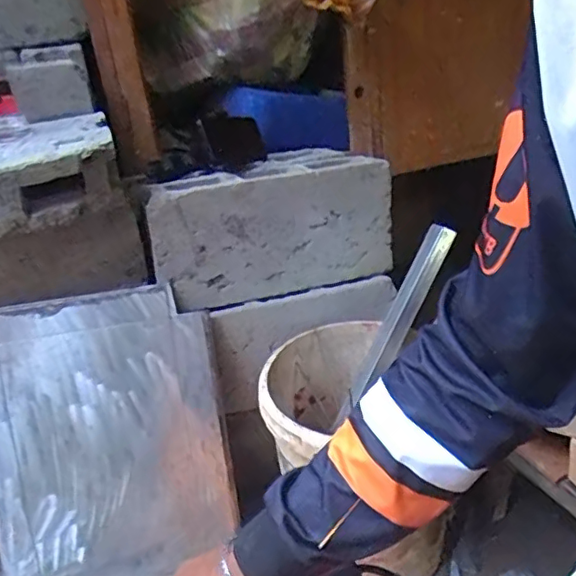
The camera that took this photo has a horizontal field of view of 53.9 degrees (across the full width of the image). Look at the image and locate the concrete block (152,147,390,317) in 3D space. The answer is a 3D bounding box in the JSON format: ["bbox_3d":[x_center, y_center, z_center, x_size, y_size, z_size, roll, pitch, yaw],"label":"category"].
[{"bbox_3d":[-0.038,-0.110,0.950,0.386,0.185,0.145,-12,29,-17],"label":"concrete block"}]

